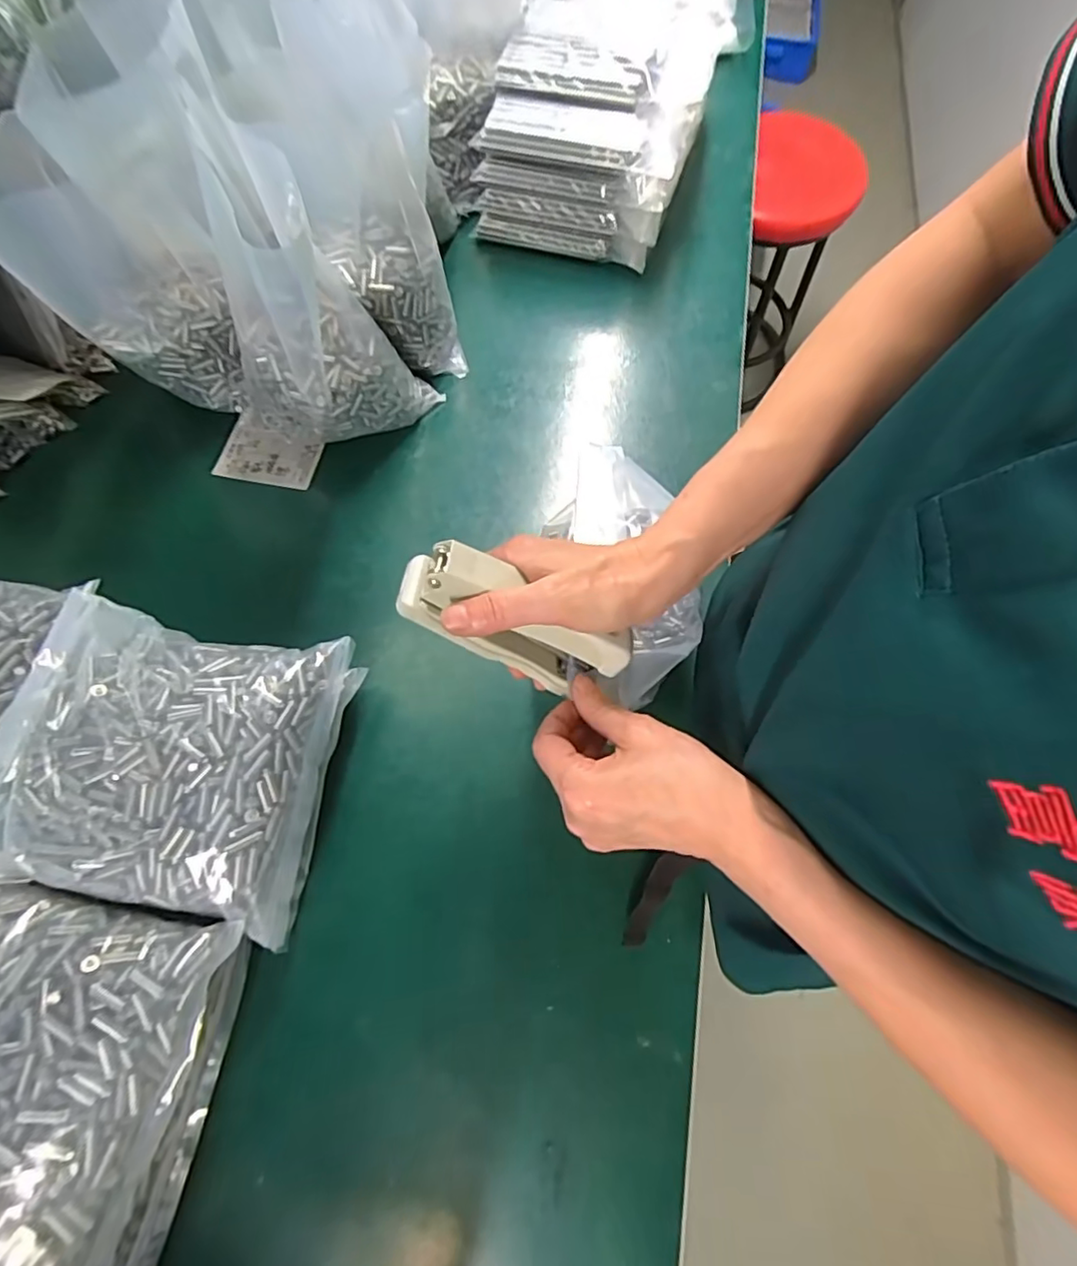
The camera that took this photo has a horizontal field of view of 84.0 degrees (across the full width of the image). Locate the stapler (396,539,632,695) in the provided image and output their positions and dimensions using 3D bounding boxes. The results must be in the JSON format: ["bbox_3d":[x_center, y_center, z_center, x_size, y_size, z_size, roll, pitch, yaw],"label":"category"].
[{"bbox_3d":[-0.011,-0.005,0.304,0.115,0.046,0.038,28,67,-23],"label":"stapler"}]

